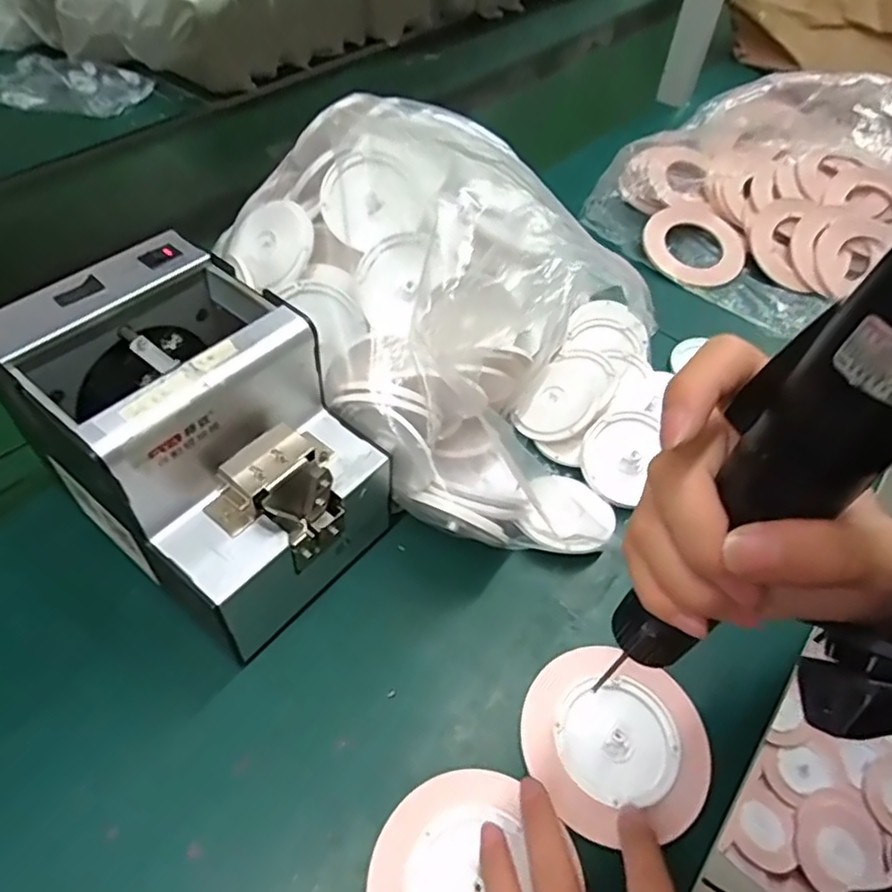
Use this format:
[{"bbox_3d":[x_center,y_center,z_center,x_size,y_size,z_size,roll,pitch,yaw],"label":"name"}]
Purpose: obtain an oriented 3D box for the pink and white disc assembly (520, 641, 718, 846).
[{"bbox_3d":[0.093,0.162,0.351,0.100,0.012,0.095,-1,54,1],"label":"pink and white disc assembly"}]

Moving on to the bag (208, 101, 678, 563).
[{"bbox_3d":[0.025,-0.108,0.450,0.266,0.175,0.317,-35,57,-26],"label":"bag"}]

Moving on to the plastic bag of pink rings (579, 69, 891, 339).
[{"bbox_3d":[0.370,-0.284,0.657,0.318,0.126,0.361,35,56,22],"label":"plastic bag of pink rings"}]

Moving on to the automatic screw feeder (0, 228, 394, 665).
[{"bbox_3d":[-0.133,0.001,0.363,0.164,0.155,0.134,30,56,24],"label":"automatic screw feeder"}]

